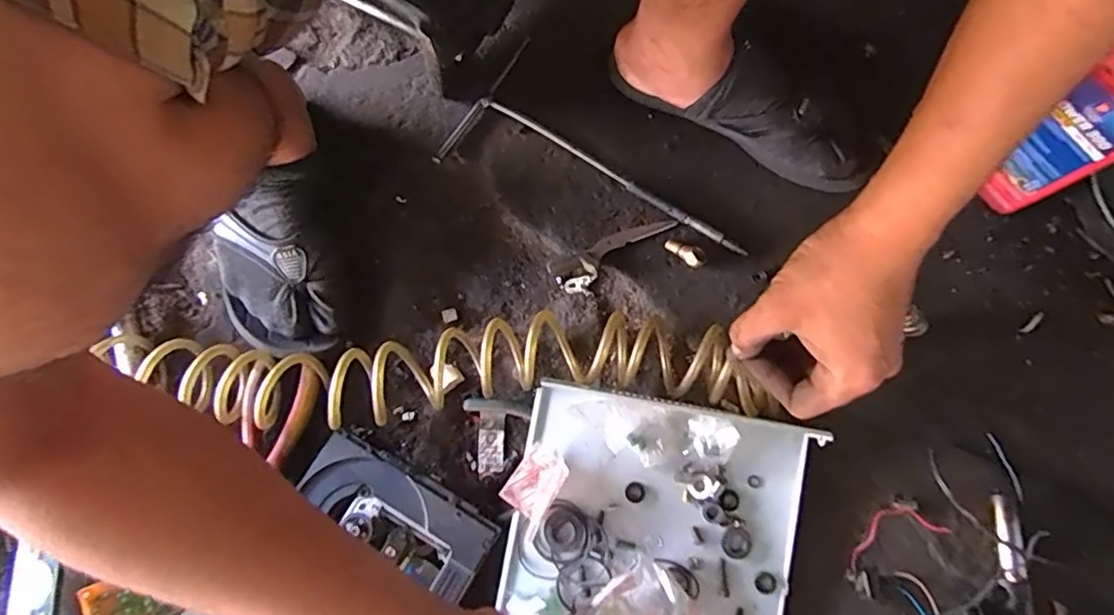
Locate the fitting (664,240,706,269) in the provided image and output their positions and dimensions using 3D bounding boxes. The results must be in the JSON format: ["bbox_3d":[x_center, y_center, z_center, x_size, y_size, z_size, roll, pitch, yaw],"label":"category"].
[{"bbox_3d":[0.125,-0.053,0.575,0.042,0.012,0.019,28,80,9],"label":"fitting"}]

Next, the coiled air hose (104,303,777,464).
[{"bbox_3d":[-0.088,0.059,0.552,0.523,0.079,0.107,-4,77,2],"label":"coiled air hose"}]

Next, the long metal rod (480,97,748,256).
[{"bbox_3d":[0.054,-0.137,0.602,0.306,0.013,0.014,33,78,9],"label":"long metal rod"}]

